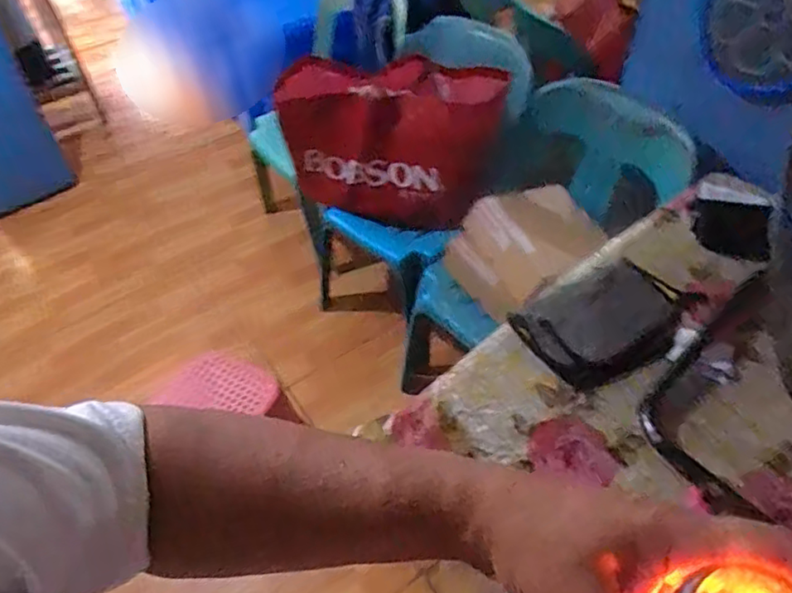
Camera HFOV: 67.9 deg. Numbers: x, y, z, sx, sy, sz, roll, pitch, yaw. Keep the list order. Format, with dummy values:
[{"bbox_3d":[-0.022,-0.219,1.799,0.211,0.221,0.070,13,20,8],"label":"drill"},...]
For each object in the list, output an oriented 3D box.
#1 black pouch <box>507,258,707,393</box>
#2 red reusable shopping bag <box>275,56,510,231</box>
[{"bbox_3d":[0.326,0.031,0.891,0.276,0.033,0.173,-30,54,-21],"label":"black pouch"},{"bbox_3d":[-0.017,-0.383,1.476,0.527,0.407,0.160,12,27,13],"label":"red reusable shopping bag"}]

